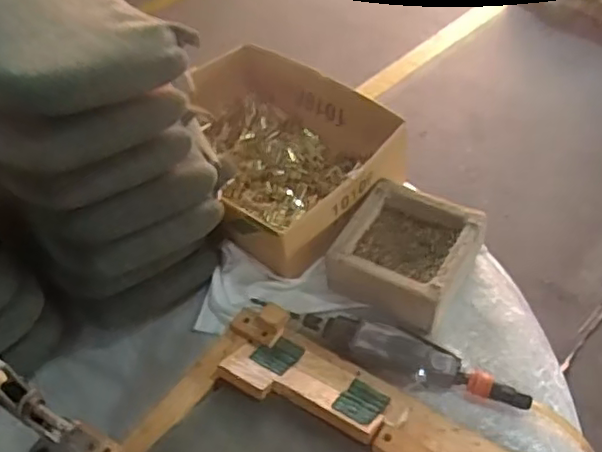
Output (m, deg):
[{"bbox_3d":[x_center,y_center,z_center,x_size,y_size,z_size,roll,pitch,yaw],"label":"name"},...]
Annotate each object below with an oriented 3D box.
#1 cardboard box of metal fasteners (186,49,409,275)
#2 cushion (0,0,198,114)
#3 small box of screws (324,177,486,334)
[{"bbox_3d":[-0.053,-0.128,0.959,0.382,0.104,0.310,30,58,29],"label":"cardboard box of metal fasteners"},{"bbox_3d":[-0.314,-0.252,0.725,0.228,0.042,0.413,-34,54,-23],"label":"cushion"},{"bbox_3d":[0.140,0.034,0.825,0.166,0.065,0.175,20,53,22],"label":"small box of screws"}]

